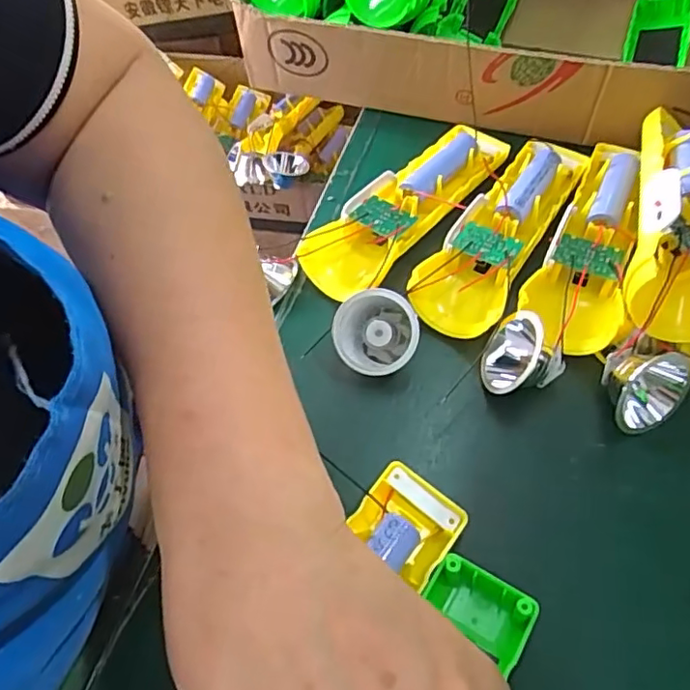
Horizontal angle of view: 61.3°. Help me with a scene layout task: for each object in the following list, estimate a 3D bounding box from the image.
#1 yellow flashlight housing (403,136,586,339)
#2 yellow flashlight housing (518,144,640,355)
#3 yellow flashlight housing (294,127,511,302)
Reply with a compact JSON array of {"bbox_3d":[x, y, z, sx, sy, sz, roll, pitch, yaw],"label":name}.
[{"bbox_3d":[0.096,-0.074,0.347,0.045,0.027,0.160,28,62,18],"label":"yellow flashlight housing"},{"bbox_3d":[0.148,-0.066,0.340,0.048,0.027,0.156,23,61,15],"label":"yellow flashlight housing"},{"bbox_3d":[0.042,-0.090,0.364,0.046,0.028,0.162,34,64,21],"label":"yellow flashlight housing"}]

